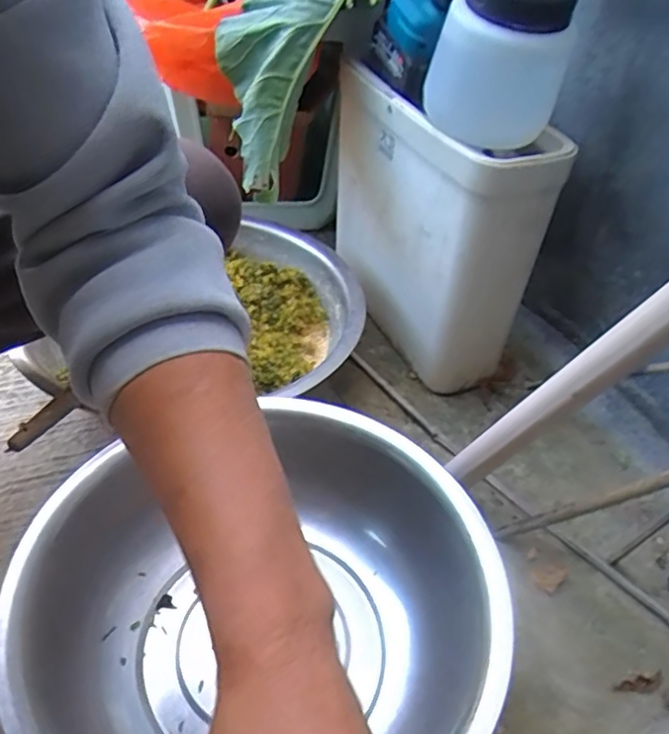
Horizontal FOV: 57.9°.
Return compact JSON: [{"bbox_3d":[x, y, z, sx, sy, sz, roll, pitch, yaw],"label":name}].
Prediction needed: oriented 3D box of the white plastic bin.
[{"bbox_3d":[0.113,-0.185,0.759,0.120,0.292,0.325,-13,47,-20],"label":"white plastic bin"}]

